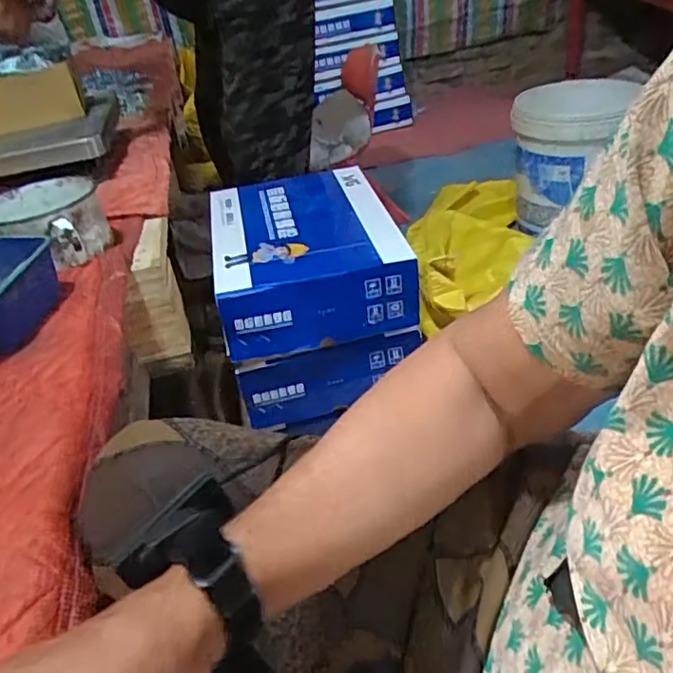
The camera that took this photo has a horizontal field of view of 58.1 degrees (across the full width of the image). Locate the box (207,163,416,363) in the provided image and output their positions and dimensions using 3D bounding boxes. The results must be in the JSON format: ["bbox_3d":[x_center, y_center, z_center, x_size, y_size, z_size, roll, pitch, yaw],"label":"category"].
[{"bbox_3d":[-0.053,-0.144,1.020,0.285,0.117,0.388,-11,34,-4],"label":"box"}]

